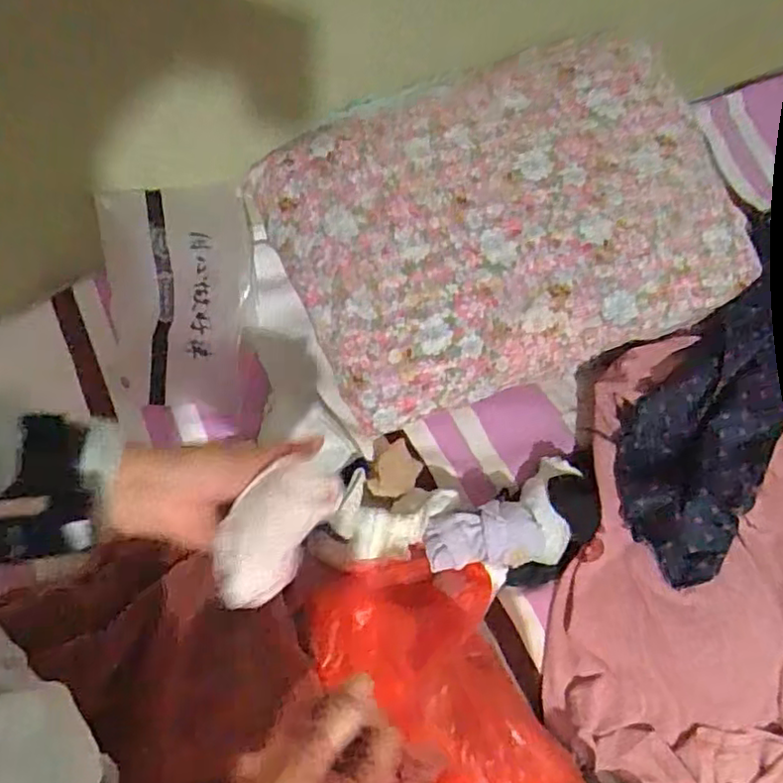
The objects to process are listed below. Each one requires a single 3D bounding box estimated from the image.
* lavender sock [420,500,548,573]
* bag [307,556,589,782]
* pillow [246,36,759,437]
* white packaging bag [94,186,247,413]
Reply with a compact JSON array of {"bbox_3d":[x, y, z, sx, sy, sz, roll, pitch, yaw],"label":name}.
[{"bbox_3d":[0.086,0.135,0.601,0.105,0.038,0.055,-4,67,-5],"label":"lavender sock"},{"bbox_3d":[0.047,0.265,0.510,0.162,0.148,0.294,-22,40,-12],"label":"bag"},{"bbox_3d":[0.111,-0.170,0.645,0.438,0.112,0.316,-21,69,-12],"label":"pillow"},{"bbox_3d":[-0.220,-0.097,0.663,0.143,0.038,0.230,-3,92,-7],"label":"white packaging bag"}]

